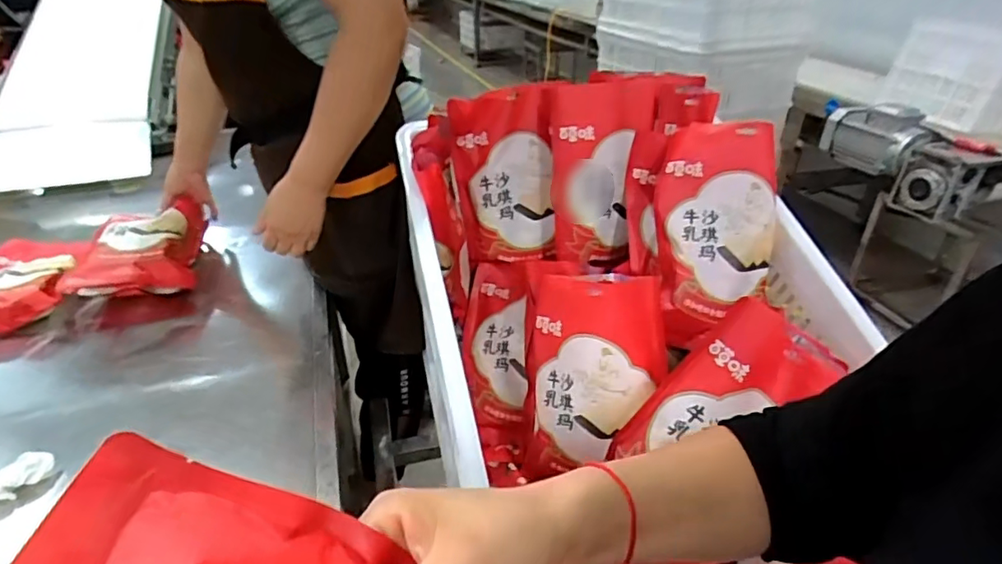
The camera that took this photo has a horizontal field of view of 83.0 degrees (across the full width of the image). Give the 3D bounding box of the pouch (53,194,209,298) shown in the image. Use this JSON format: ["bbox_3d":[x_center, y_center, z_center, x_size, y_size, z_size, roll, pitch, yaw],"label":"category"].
[{"bbox_3d":[-0.659,-0.062,1.026,0.197,0.087,0.248,-11,35,-16],"label":"pouch"}]

